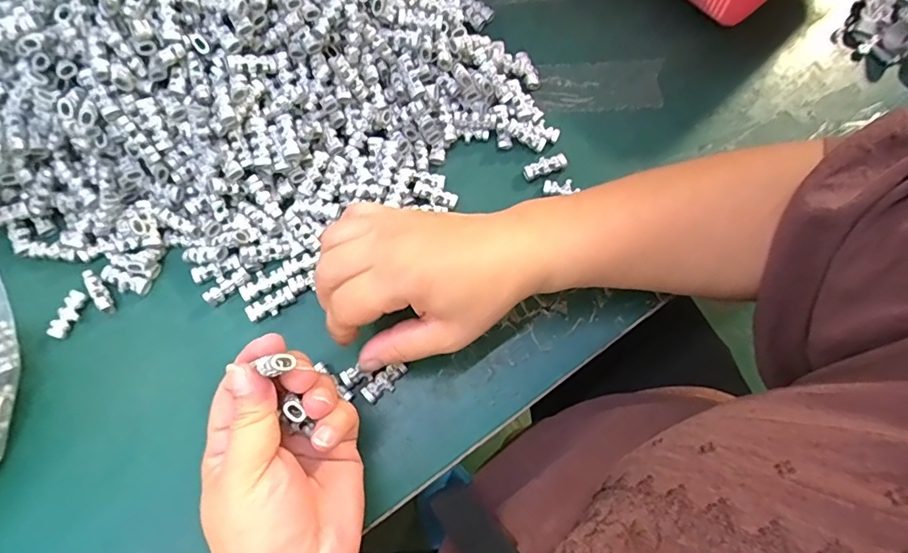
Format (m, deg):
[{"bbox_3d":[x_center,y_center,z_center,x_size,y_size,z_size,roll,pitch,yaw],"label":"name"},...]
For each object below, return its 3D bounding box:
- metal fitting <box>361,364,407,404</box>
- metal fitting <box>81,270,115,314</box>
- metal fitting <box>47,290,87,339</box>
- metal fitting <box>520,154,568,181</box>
[{"bbox_3d":[-0.041,0.064,0.304,0.028,0.006,0.012,-38,76,-13],"label":"metal fitting"},{"bbox_3d":[-0.224,0.009,0.316,0.010,0.006,0.032,-40,76,-13],"label":"metal fitting"},{"bbox_3d":[-0.239,0.023,0.311,0.011,0.004,0.030,14,71,4],"label":"metal fitting"},{"bbox_3d":[0.063,-0.078,0.351,0.031,0.005,0.011,-18,72,-7],"label":"metal fitting"}]

